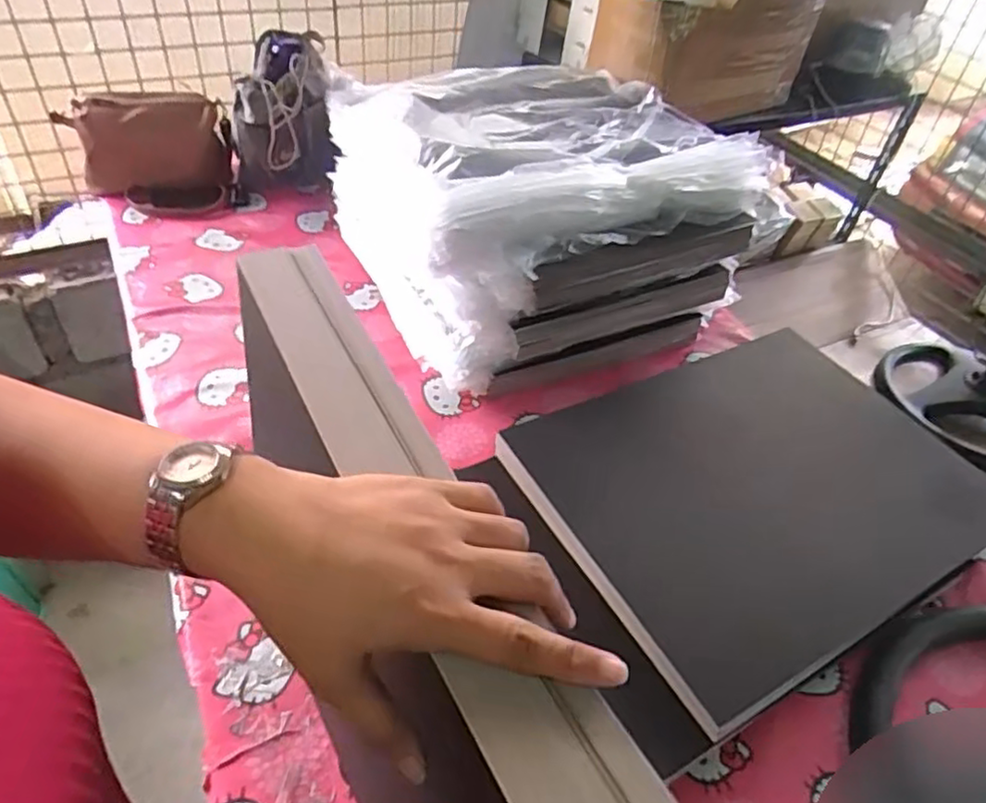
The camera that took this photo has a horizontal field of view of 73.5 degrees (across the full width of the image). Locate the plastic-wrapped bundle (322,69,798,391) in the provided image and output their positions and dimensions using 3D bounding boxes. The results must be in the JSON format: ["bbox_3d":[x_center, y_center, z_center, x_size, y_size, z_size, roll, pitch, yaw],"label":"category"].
[{"bbox_3d":[0.061,-0.300,1.038,0.500,0.274,0.479,-18,49,-24],"label":"plastic-wrapped bundle"}]

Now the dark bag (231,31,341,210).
[{"bbox_3d":[-0.398,-0.514,1.236,0.200,0.257,0.169,-11,46,-18],"label":"dark bag"}]

